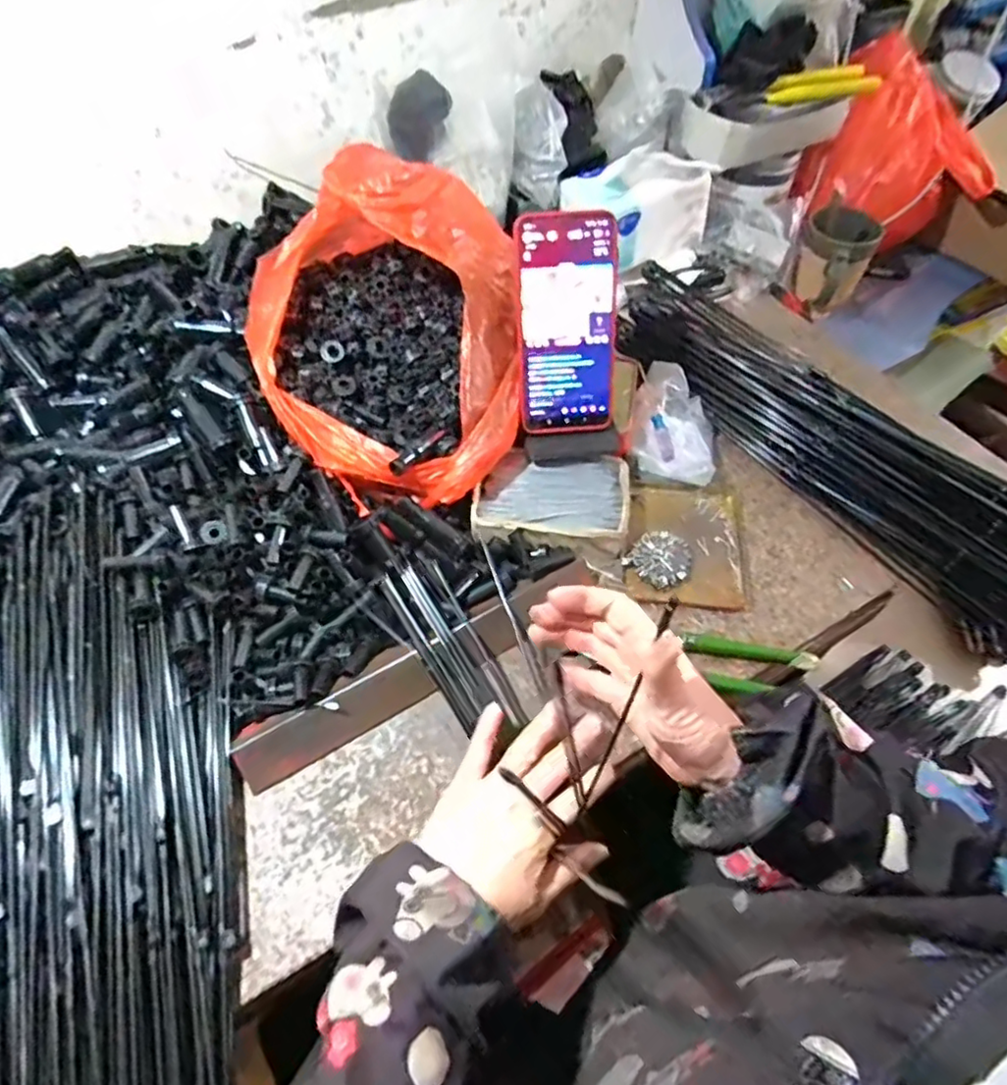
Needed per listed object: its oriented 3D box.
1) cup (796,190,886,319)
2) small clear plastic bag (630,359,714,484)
[{"bbox_3d":[0.391,-0.335,0.739,0.082,0.116,0.074,21,60,16],"label":"cup"},{"bbox_3d":[0.157,-0.107,0.569,0.074,0.048,0.116,8,57,8],"label":"small clear plastic bag"}]

